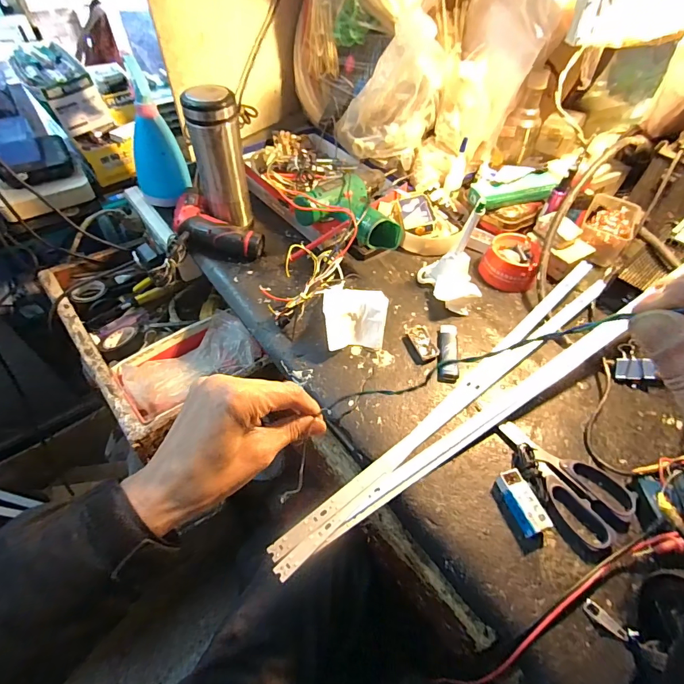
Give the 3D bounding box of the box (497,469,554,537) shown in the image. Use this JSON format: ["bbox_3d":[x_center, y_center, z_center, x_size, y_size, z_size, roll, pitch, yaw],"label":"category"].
[{"bbox_3d":[0.183,0.163,0.411,0.025,0.021,0.061,-13,55,-12],"label":"box"}]

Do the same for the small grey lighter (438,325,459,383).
[{"bbox_3d":[0.140,0.013,0.526,0.026,0.012,0.086,10,54,5],"label":"small grey lighter"}]

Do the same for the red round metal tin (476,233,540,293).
[{"bbox_3d":[0.259,-0.125,0.625,0.082,0.043,0.091,14,54,7],"label":"red round metal tin"}]

